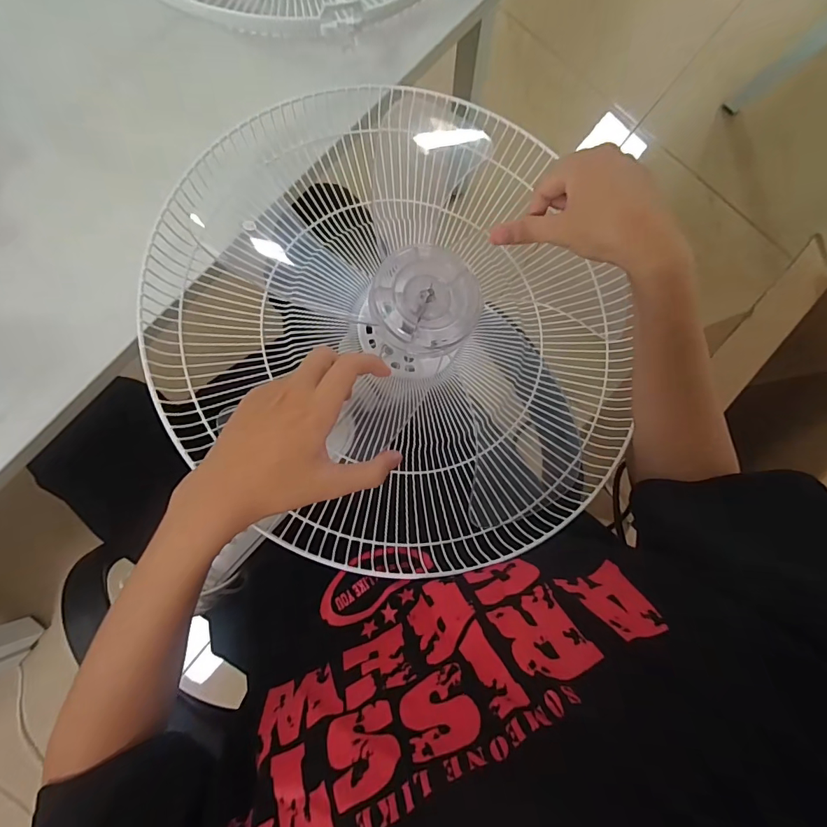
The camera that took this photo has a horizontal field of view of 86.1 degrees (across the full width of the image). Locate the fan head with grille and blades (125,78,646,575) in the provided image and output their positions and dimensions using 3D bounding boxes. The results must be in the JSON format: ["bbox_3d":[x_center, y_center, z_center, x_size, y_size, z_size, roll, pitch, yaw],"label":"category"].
[{"bbox_3d":[-0.001,-0.086,0.406,0.421,0.093,0.432,1,85,-6],"label":"fan head with grille and blades"}]

